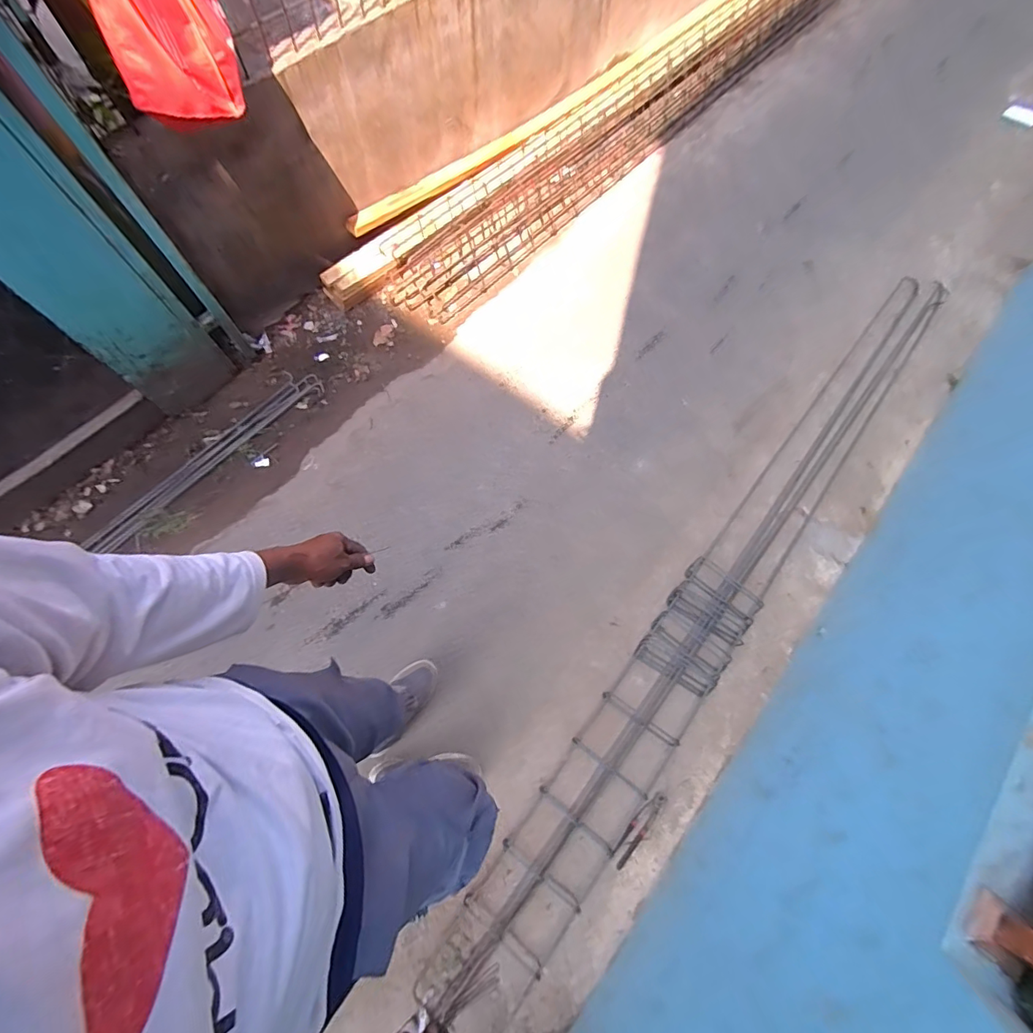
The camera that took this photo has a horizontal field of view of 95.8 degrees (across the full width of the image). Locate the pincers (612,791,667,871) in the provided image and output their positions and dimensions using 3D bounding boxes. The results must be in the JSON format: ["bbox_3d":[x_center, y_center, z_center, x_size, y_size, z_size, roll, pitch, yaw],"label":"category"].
[{"bbox_3d":[0.338,0.855,1.279,0.062,0.028,0.223,42,77,10],"label":"pincers"}]

